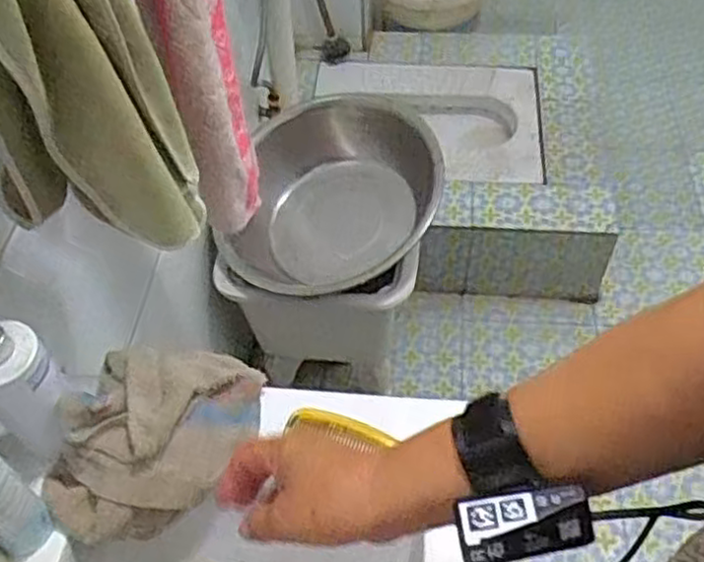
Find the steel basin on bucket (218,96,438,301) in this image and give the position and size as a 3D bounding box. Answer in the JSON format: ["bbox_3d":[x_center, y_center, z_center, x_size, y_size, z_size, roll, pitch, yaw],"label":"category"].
[{"bbox_3d":[-0.022,-0.125,1.255,0.367,0.173,0.367,-4,72,12],"label":"steel basin on bucket"}]

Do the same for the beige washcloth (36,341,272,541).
[{"bbox_3d":[-0.165,0.127,0.592,0.138,0.067,0.177,21,56,19],"label":"beige washcloth"}]

